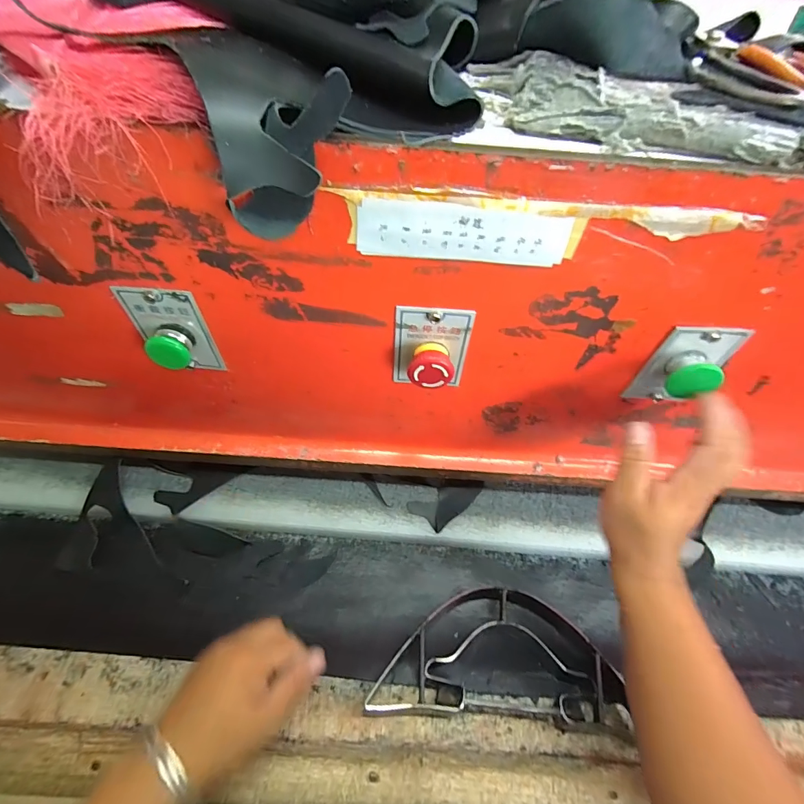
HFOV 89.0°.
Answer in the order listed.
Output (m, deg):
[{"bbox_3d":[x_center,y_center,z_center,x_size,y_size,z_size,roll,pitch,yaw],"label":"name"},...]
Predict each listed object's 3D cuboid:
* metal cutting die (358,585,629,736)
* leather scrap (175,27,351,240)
[{"bbox_3d":[0.092,0.253,0.418,0.243,0.038,0.115,3,54,0],"label":"metal cutting die"},{"bbox_3d":[-0.068,-0.135,0.223,0.066,0.083,0.045,-23,58,-19],"label":"leather scrap"}]

